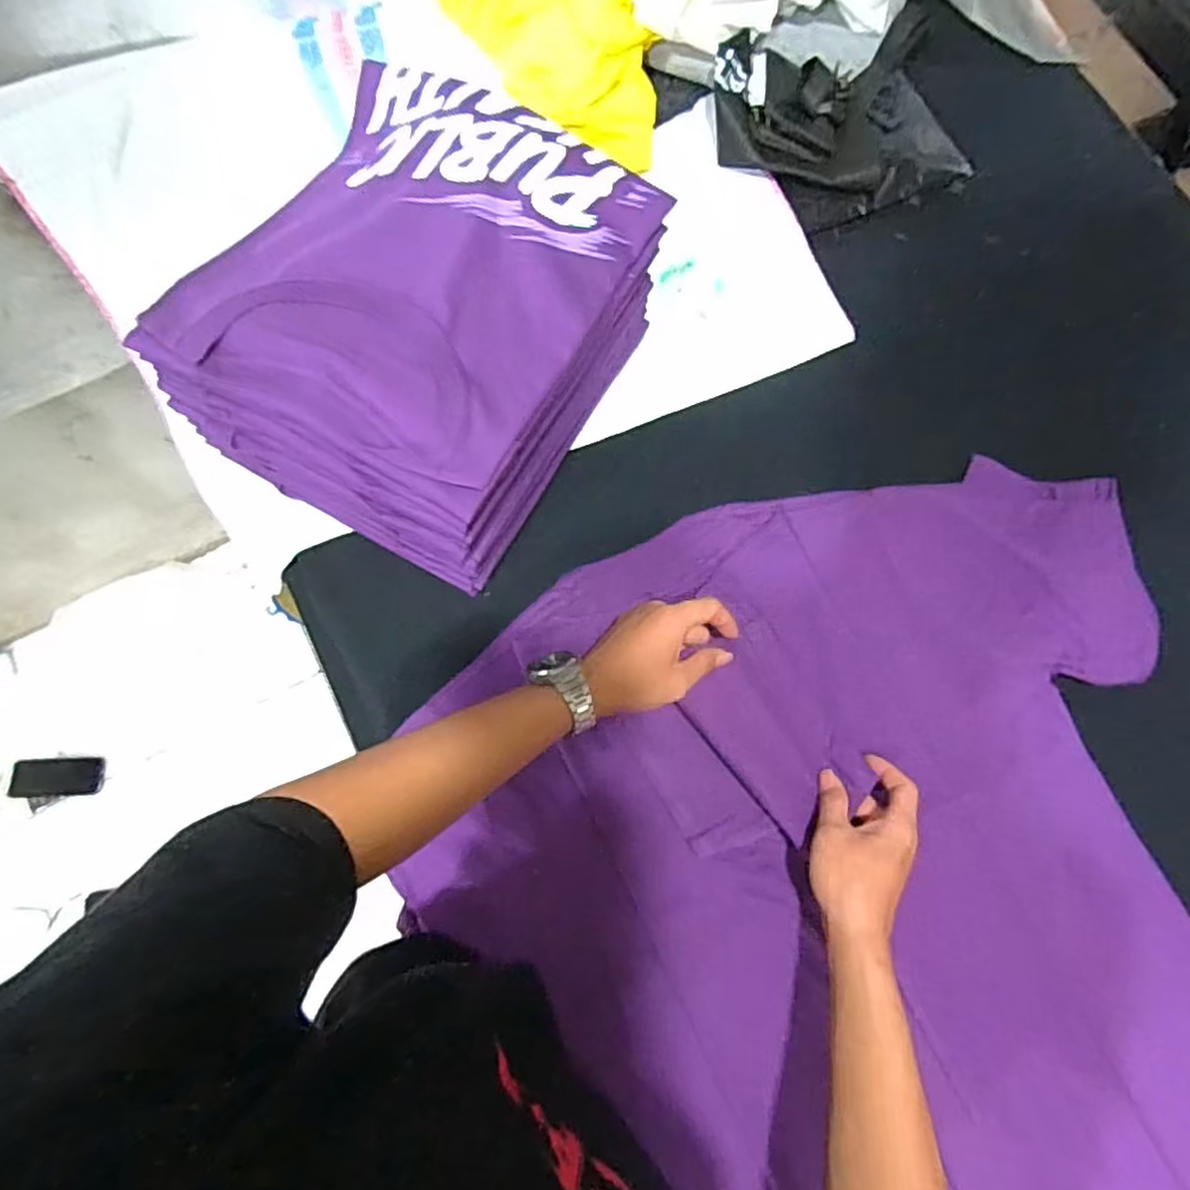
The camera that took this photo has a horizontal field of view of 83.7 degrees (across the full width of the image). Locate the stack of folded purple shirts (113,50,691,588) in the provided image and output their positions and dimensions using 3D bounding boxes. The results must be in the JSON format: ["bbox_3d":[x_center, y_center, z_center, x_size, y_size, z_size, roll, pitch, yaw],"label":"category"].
[{"bbox_3d":[-0.138,-0.222,0.574,0.262,0.188,0.331,29,78,6],"label":"stack of folded purple shirts"}]

